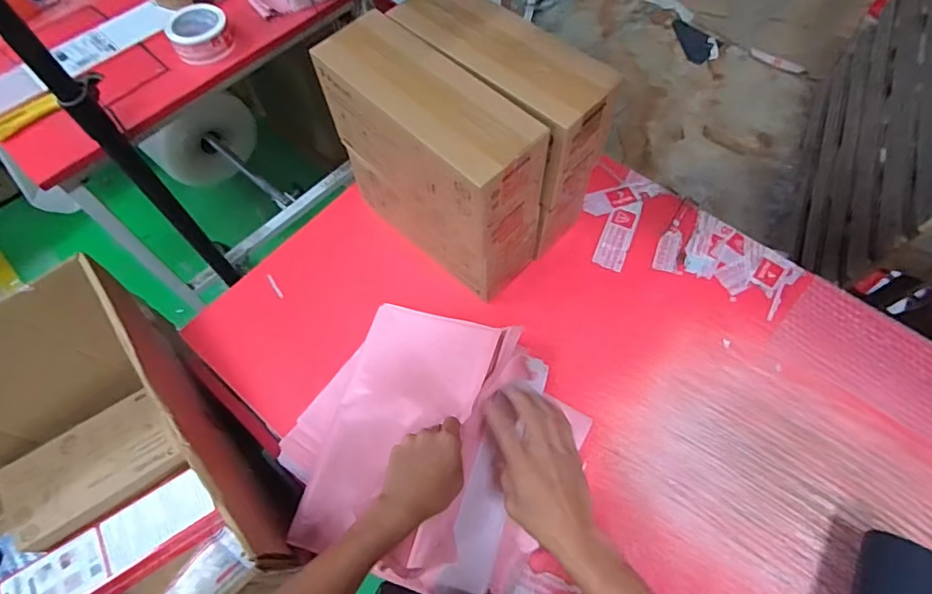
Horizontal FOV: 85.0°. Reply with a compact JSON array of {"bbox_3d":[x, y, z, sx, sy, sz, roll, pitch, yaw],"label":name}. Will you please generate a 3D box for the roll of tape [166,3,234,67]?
[{"bbox_3d":[-0.488,-0.485,0.937,0.109,0.049,0.099,-29,66,-12],"label":"roll of tape"}]

